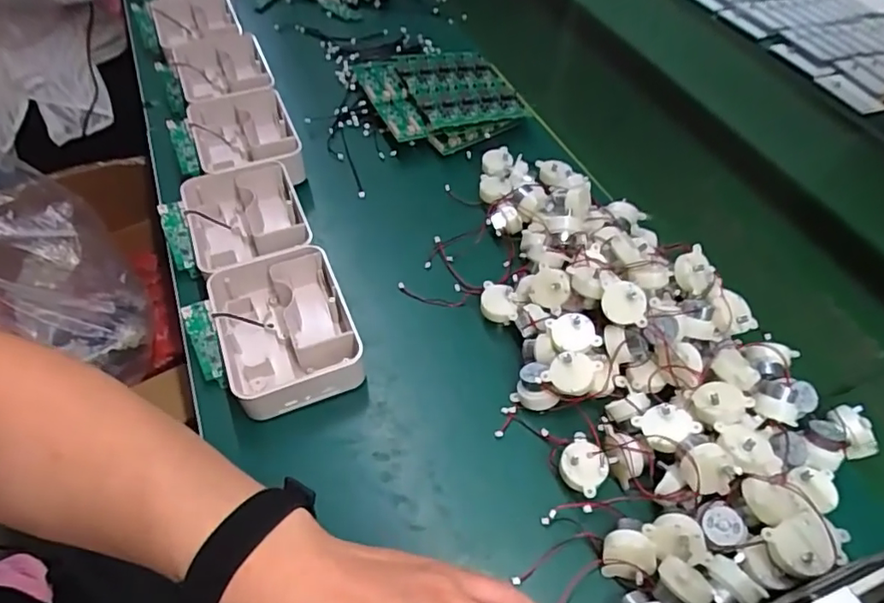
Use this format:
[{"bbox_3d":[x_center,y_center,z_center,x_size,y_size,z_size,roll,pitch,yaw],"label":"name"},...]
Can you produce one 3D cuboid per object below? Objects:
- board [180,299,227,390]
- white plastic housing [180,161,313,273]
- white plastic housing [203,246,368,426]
[{"bbox_3d":[-0.187,0.035,0.449,0.021,0.007,0.069,-15,98,-13],"label":"board"},{"bbox_3d":[-0.183,-0.067,0.540,0.101,0.060,0.127,-15,53,-16],"label":"white plastic housing"},{"bbox_3d":[-0.127,0.025,0.462,0.102,0.049,0.127,-14,53,-15],"label":"white plastic housing"}]

